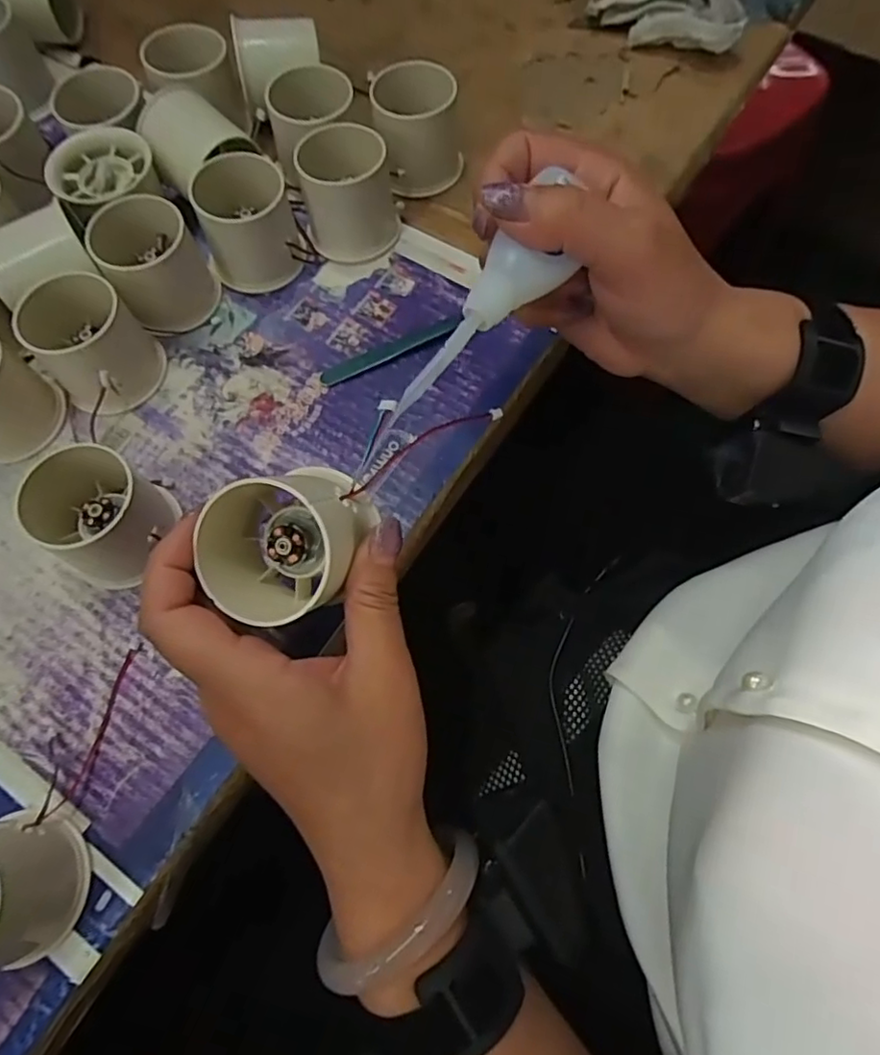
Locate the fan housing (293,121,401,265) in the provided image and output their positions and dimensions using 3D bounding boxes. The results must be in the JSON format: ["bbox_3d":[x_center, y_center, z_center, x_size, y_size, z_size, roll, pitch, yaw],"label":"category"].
[{"bbox_3d":[-0.054,-0.195,0.362,0.054,0.049,0.053,-9,69,-3],"label":"fan housing"}]

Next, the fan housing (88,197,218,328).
[{"bbox_3d":[-0.160,-0.148,0.344,0.050,0.047,0.062,-34,72,-12],"label":"fan housing"}]

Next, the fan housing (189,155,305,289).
[{"bbox_3d":[-0.111,-0.175,0.355,0.054,0.048,0.056,-14,69,-5],"label":"fan housing"}]

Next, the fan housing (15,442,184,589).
[{"bbox_3d":[-0.161,-0.006,0.296,0.059,0.039,0.057,26,71,10],"label":"fan housing"}]

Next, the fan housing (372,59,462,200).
[{"bbox_3d":[-0.013,-0.243,0.381,0.051,0.052,0.052,0,69,0],"label":"fan housing"}]

